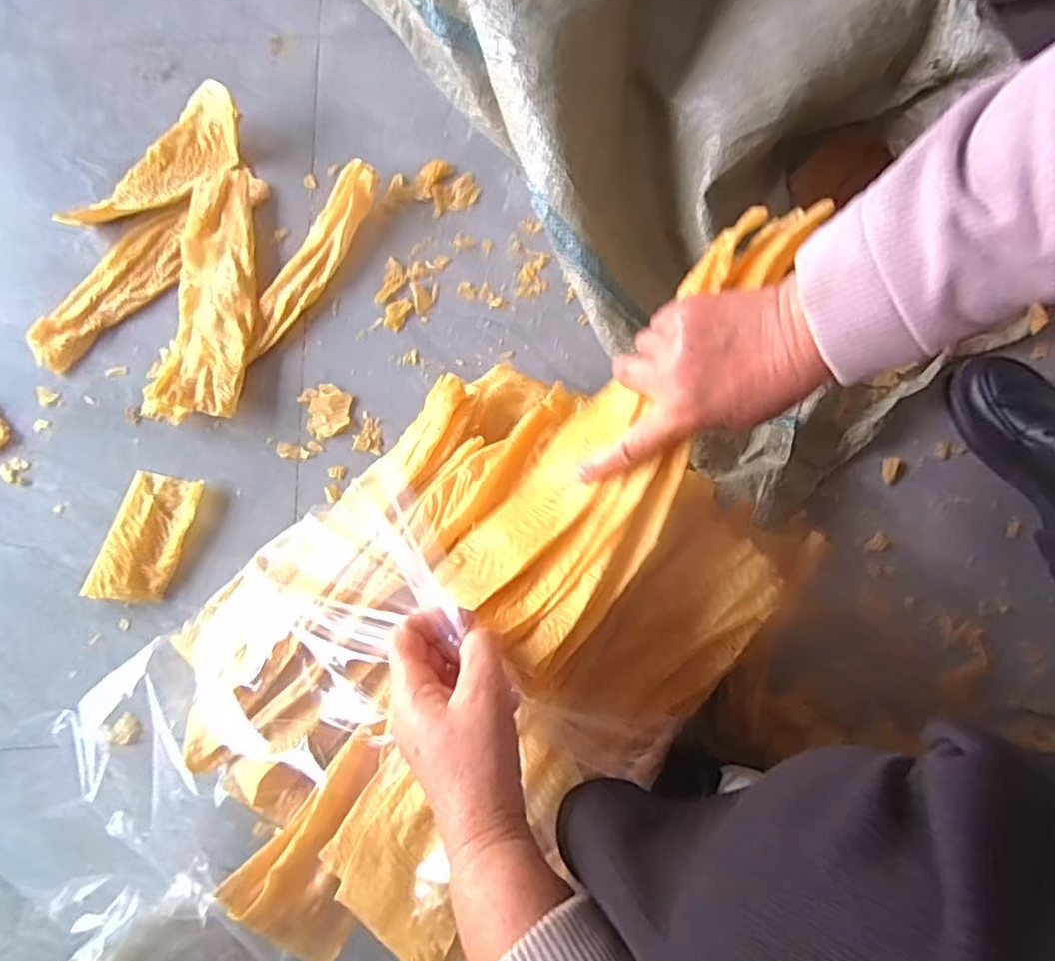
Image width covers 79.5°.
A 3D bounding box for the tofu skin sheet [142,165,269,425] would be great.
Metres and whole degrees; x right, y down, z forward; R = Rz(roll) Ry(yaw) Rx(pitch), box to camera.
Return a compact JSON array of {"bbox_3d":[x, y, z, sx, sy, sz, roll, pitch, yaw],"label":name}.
[{"bbox_3d":[-0.327,-0.200,0.661,0.094,0.030,0.287,3,74,0],"label":"tofu skin sheet"}]

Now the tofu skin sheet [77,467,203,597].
[{"bbox_3d":[-0.358,0.052,0.596,0.071,0.016,0.121,10,74,2],"label":"tofu skin sheet"}]

